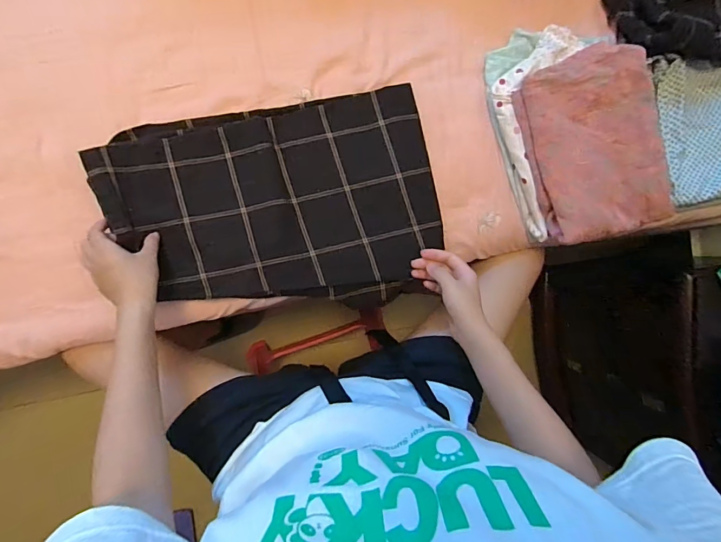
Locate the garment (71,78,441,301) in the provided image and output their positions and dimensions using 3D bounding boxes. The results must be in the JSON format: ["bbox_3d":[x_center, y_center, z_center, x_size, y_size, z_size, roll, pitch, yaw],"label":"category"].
[{"bbox_3d":[-0.106,-0.083,0.594,0.433,0.031,0.283,-12,94,-8],"label":"garment"}]

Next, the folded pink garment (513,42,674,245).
[{"bbox_3d":[0.317,-0.174,0.590,0.162,0.058,0.249,-13,94,-8],"label":"folded pink garment"}]

